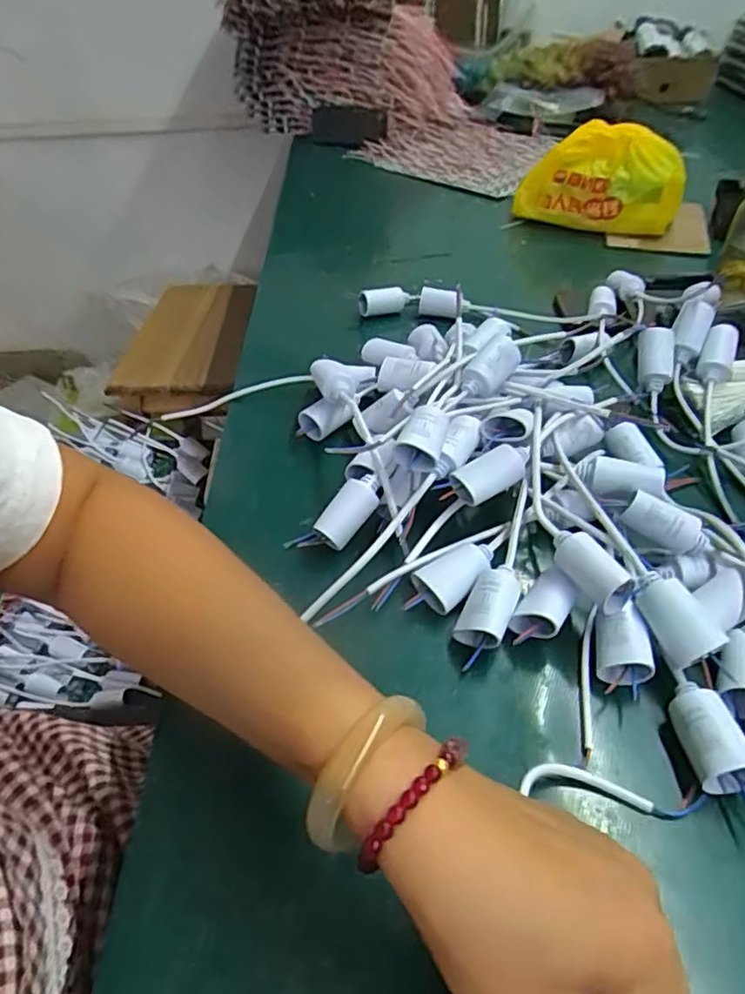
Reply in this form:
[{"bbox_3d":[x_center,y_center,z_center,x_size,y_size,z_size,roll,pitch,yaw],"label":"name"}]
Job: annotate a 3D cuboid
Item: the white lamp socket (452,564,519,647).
[{"bbox_3d":[0.071,0.066,0.372,0.028,0.033,0.047,22,50,23],"label":"white lamp socket"}]

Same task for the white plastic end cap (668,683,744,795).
[{"bbox_3d":[0.166,0.119,0.313,0.024,0.026,0.050,-7,45,-4],"label":"white plastic end cap"}]

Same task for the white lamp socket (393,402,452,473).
[{"bbox_3d":[0.034,-0.043,0.415,0.029,0.024,0.056,8,46,14],"label":"white lamp socket"}]

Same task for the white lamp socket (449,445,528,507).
[{"bbox_3d":[0.077,-0.016,0.413,0.050,0.019,0.024,-23,48,-19],"label":"white lamp socket"}]

